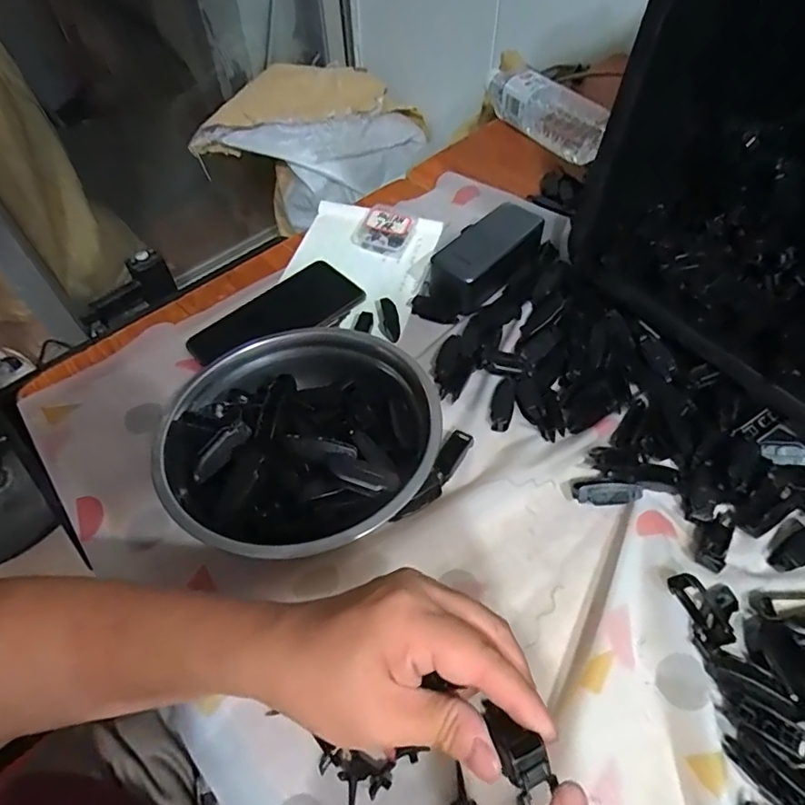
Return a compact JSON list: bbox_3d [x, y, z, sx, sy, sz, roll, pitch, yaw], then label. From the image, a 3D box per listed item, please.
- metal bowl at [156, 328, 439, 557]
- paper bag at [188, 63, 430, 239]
[{"bbox_3d":[-0.076,0.030,0.414,0.199,0.065,0.198,-1,54,1],"label":"metal bowl"},{"bbox_3d":[-0.195,-0.577,1.222,0.476,0.274,0.196,4,54,5],"label":"paper bag"}]

